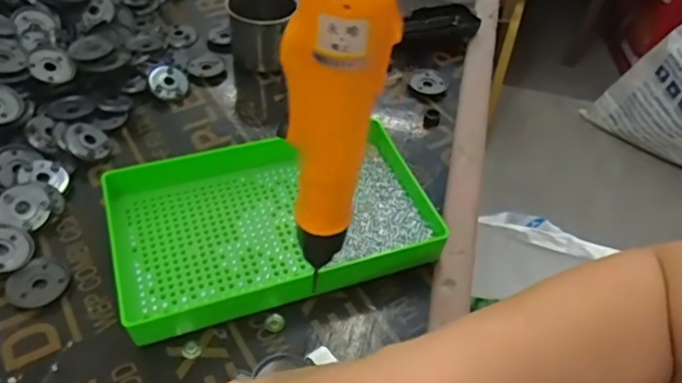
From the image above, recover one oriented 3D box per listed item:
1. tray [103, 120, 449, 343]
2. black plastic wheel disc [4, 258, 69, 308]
[{"bbox_3d":[-0.056,0.021,0.463,0.243,0.033,0.153,-13,51,-18],"label":"tray"},{"bbox_3d":[-0.226,0.068,0.428,0.038,0.004,0.039,6,54,-9],"label":"black plastic wheel disc"}]

